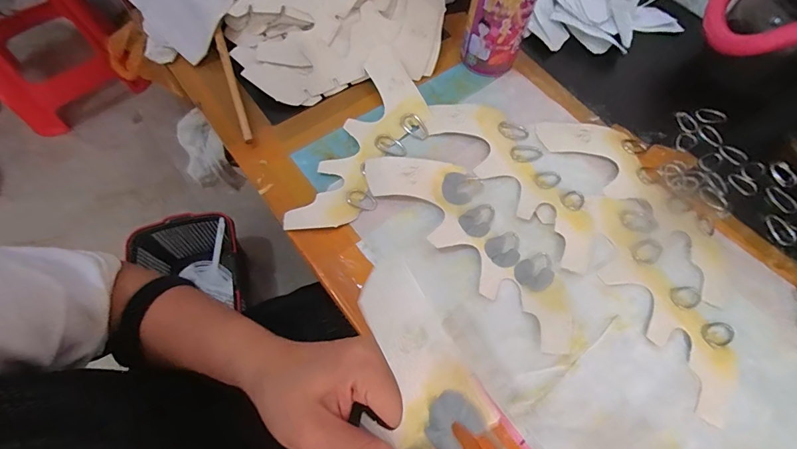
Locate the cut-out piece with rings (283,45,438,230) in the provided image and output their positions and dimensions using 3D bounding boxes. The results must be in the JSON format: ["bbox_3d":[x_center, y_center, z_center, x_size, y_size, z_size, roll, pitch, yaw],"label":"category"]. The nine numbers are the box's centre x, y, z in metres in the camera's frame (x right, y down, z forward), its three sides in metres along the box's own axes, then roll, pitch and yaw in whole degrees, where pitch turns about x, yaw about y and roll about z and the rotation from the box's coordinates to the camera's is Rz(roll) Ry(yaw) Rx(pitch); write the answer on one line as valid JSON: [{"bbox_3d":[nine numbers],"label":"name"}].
[{"bbox_3d":[-0.024,-0.081,0.395,0.086,0.015,0.219,20,66,8],"label":"cut-out piece with rings"}]

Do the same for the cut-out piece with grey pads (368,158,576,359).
[{"bbox_3d":[0.072,0.008,0.357,0.076,0.013,0.232,-39,73,-20],"label":"cut-out piece with grey pads"}]

